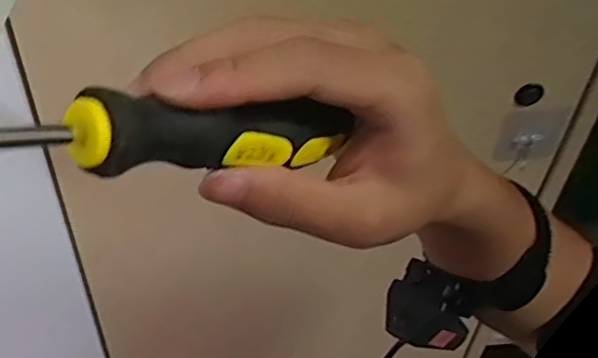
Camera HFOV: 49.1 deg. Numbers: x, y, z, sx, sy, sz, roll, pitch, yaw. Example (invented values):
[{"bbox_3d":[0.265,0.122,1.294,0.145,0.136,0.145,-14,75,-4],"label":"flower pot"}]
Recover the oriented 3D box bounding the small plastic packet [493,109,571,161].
[{"bbox_3d":[0.198,-0.038,0.563,0.055,0.053,0.007,4,44,0],"label":"small plastic packet"}]

